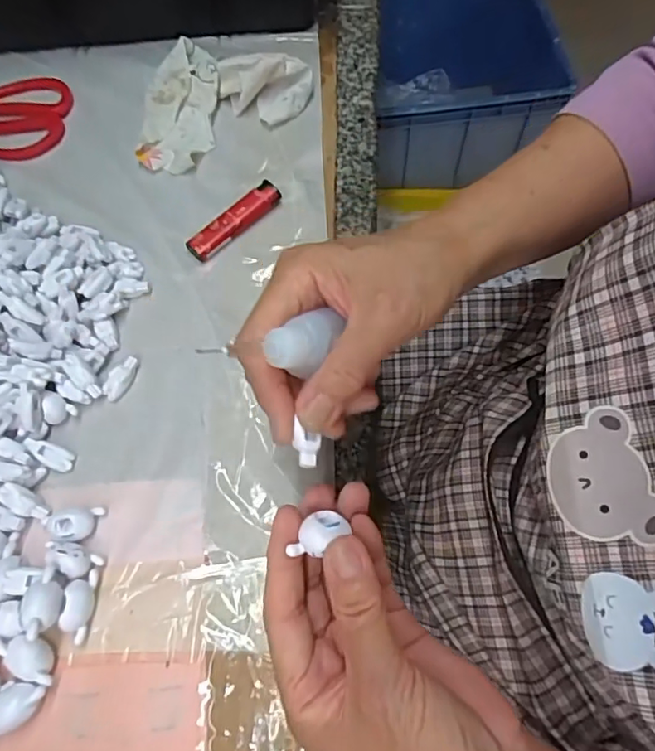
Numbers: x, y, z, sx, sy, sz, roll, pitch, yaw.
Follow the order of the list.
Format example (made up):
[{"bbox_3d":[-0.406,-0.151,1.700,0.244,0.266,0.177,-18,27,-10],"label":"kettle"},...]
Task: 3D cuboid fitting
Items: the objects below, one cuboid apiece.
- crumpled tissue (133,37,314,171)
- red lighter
[{"bbox_3d":[-0.096,-0.222,0.417,0.141,0.032,0.105,-36,69,-12],"label":"crumpled tissue"},{"bbox_3d":[-0.064,-0.109,0.374,0.020,0.012,0.076,40,74,19],"label":"red lighter"}]

